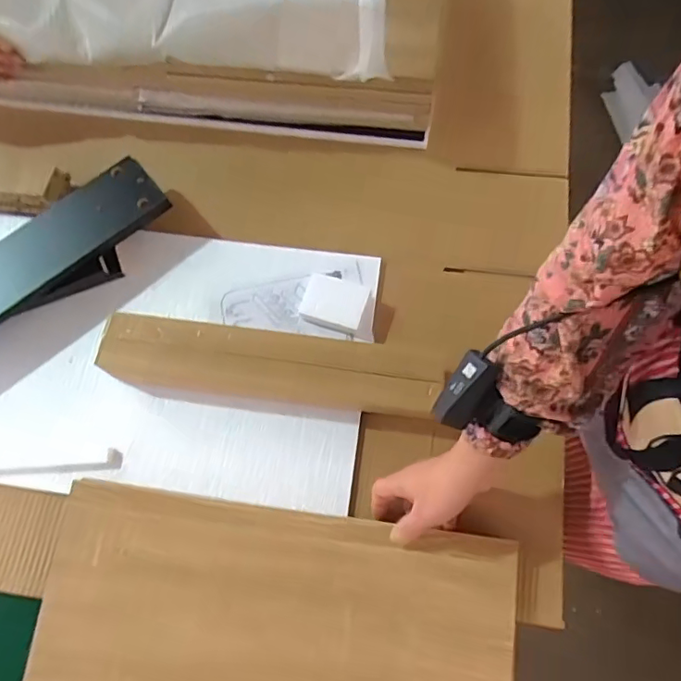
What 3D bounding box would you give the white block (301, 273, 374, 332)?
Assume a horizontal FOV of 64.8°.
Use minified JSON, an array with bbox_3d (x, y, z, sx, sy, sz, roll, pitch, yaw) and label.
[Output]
[{"bbox_3d":[-0.008,-0.049,0.703,0.081,0.027,0.063,19,77,7],"label":"white block"}]

